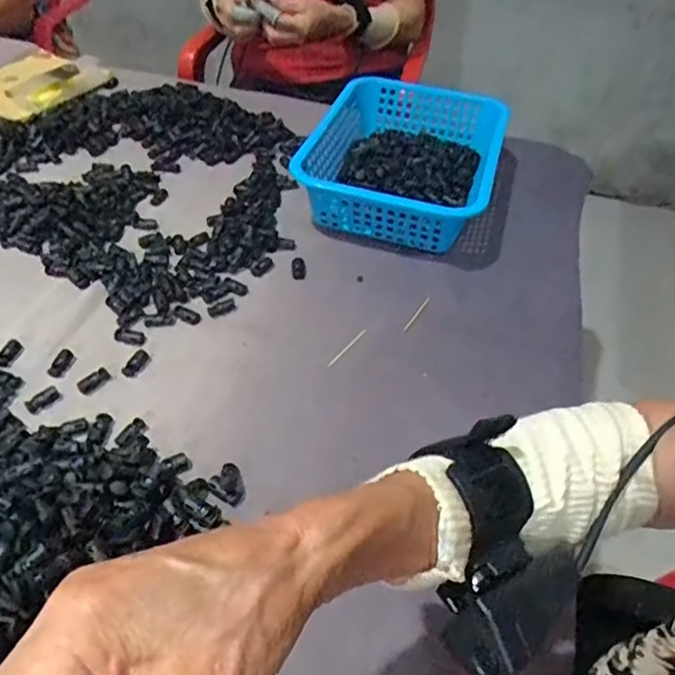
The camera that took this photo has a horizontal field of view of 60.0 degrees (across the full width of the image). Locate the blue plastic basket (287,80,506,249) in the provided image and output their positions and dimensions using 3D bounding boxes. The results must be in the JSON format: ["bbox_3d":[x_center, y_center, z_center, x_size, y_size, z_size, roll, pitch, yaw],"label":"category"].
[{"bbox_3d":[0.084,-0.227,0.741,0.216,0.072,0.294,14,47,9],"label":"blue plastic basket"}]

